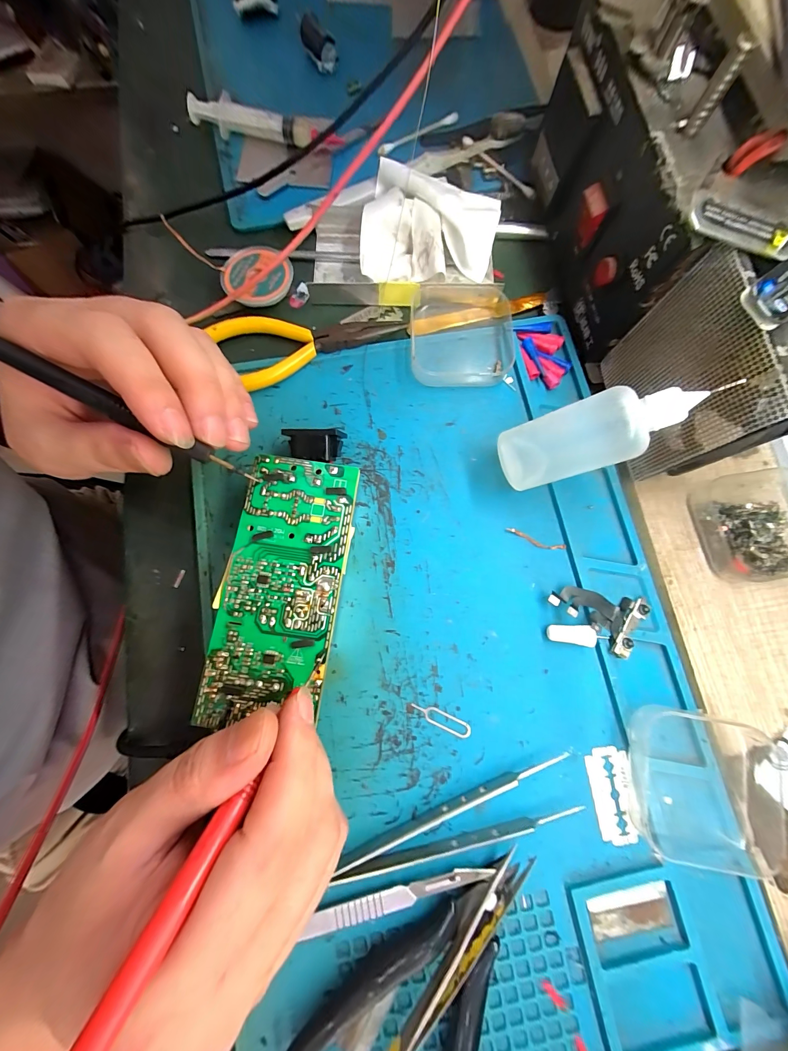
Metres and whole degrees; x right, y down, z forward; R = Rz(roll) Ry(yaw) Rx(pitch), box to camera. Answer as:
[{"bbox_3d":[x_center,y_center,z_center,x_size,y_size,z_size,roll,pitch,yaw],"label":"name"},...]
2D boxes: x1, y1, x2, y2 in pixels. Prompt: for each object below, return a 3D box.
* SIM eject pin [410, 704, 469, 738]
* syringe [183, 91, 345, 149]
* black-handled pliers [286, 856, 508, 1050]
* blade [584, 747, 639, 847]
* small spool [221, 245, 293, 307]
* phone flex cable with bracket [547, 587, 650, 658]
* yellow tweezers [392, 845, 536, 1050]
[{"bbox_3d":[0.025,0.101,0.179,0.032,0.004,0.008,24,80,5],"label":"SIM eject pin"},{"bbox_3d":[-0.091,-0.290,0.250,0.119,0.020,0.016,17,78,3],"label":"syringe"},{"bbox_3d":[0.018,0.206,0.148,0.071,0.013,0.109,43,80,8],"label":"black-handled pliers"},{"bbox_3d":[0.110,0.136,0.171,0.021,0.004,0.042,0,78,-1],"label":"blade"},{"bbox_3d":[-0.090,-0.164,0.224,0.045,0.012,0.042,0,78,-1],"label":"small spool"},{"bbox_3d":[0.110,0.052,0.186,0.052,0.010,0.031,9,78,1],"label":"phone flex cable with bracket"},{"bbox_3d":[0.019,0.204,0.150,0.011,0.010,0.130,40,80,7],"label":"yellow tweezers"}]

